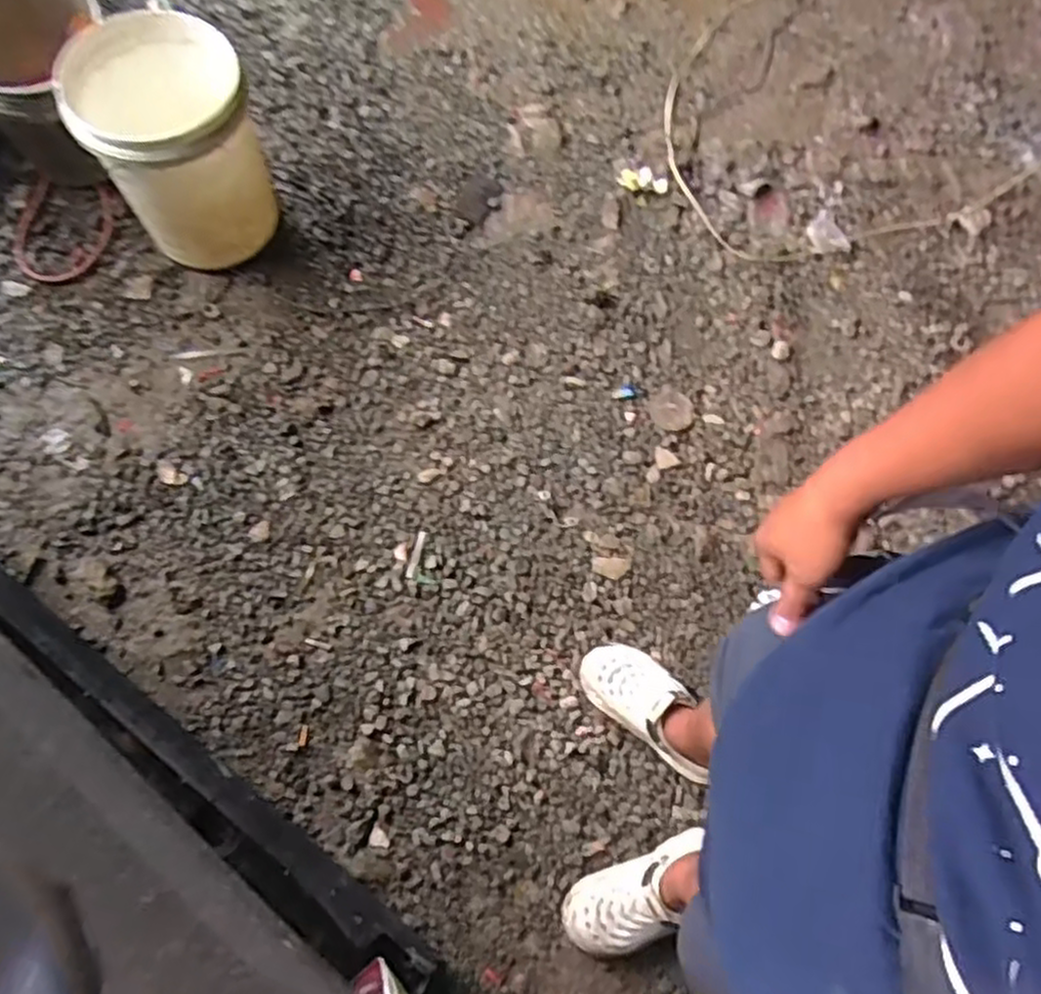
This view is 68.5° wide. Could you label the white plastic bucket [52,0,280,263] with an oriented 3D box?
[{"bbox_3d":[-0.640,-0.657,1.463,0.289,0.402,0.290,1,72,-3],"label":"white plastic bucket"}]

